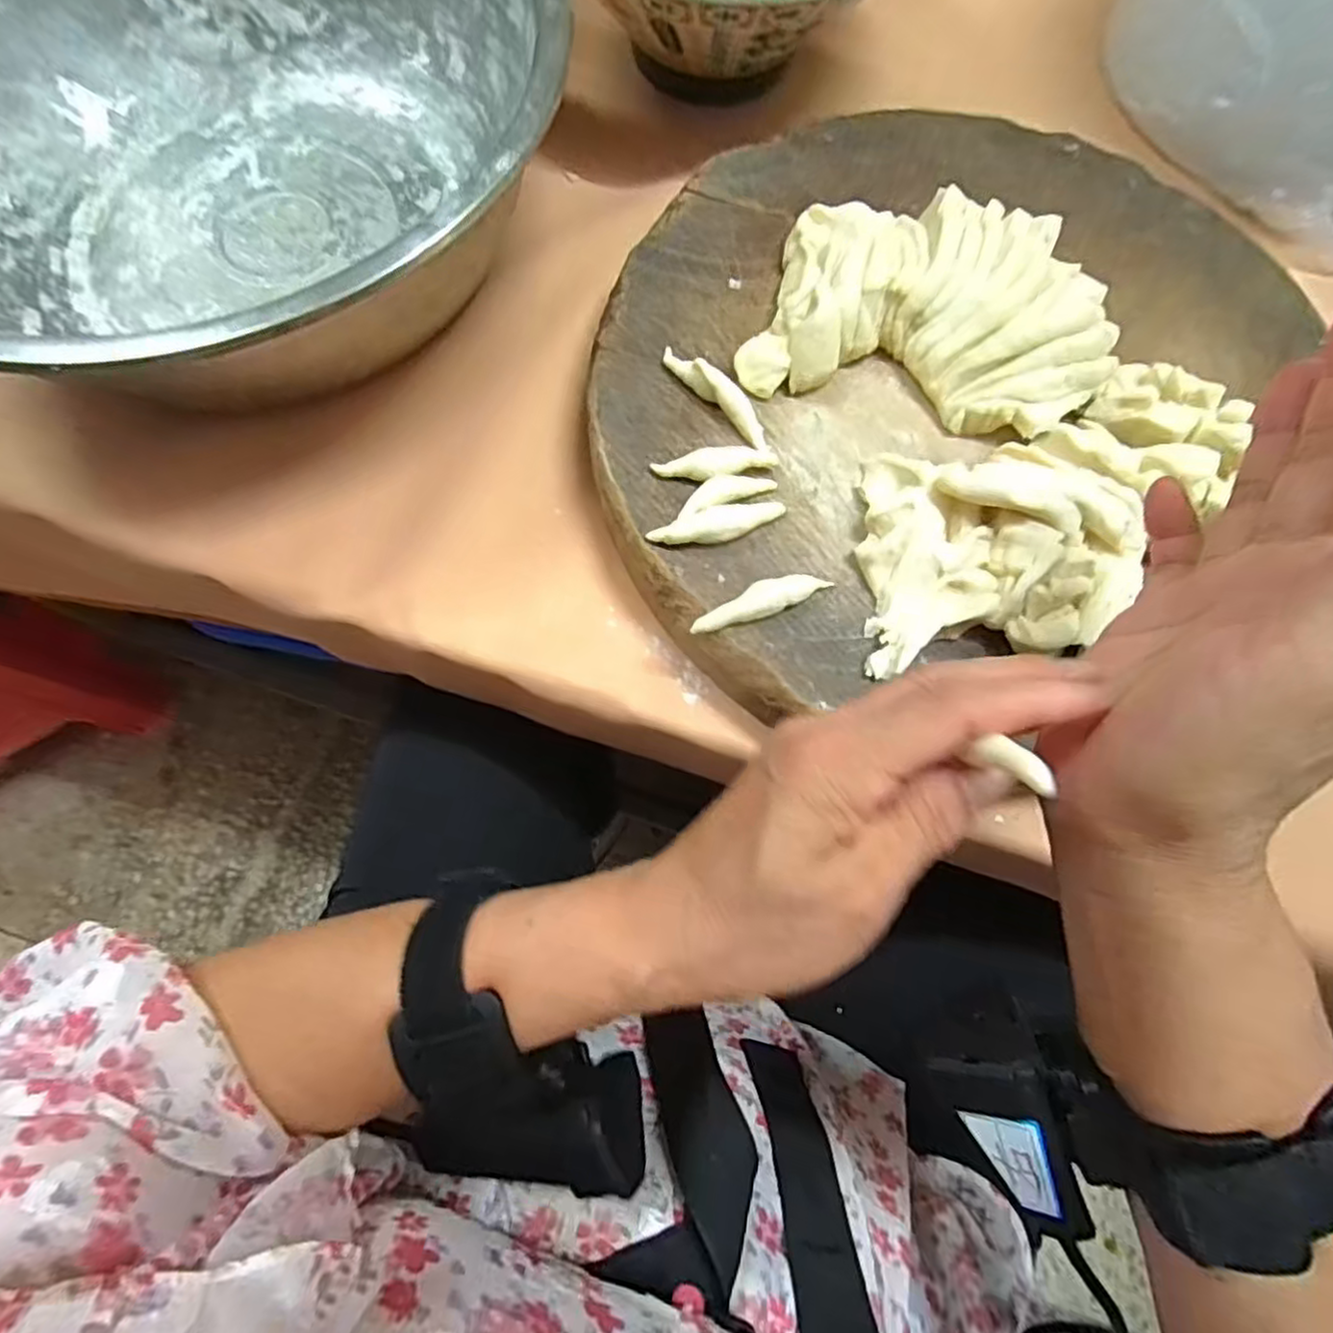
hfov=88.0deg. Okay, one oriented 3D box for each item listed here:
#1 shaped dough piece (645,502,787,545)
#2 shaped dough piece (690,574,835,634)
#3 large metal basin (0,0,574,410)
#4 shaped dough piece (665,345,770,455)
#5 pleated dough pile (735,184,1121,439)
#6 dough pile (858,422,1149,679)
[{"bbox_3d":[0.023,-0.060,0.294,0.059,0.005,0.015,-17,74,-7],"label":"shaped dough piece"},{"bbox_3d":[0.039,-0.027,0.284,0.059,0.007,0.013,-22,75,-8],"label":"shaped dough piece"},{"bbox_3d":[-0.213,-0.253,0.333,0.327,0.099,0.329,1,73,-2],"label":"large metal basin"},{"bbox_3d":[0.023,-0.123,0.309,0.012,0.013,0.068,-39,78,-13],"label":"shaped dough piece"},{"bbox_3d":[0.123,-0.165,0.316,0.154,0.034,0.105,13,73,2],"label":"pleated dough pile"},{"bbox_3d":[0.134,-0.049,0.280,0.104,0.033,0.092,-3,73,-3],"label":"dough pile"}]

